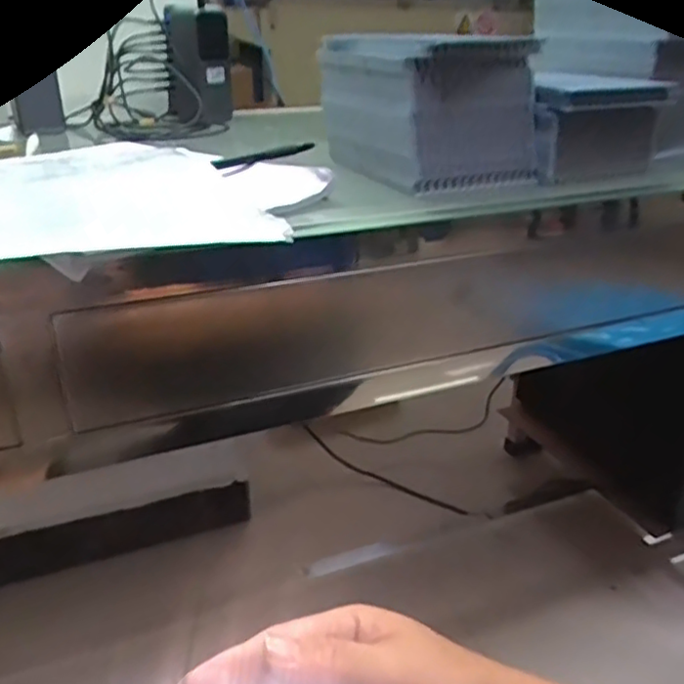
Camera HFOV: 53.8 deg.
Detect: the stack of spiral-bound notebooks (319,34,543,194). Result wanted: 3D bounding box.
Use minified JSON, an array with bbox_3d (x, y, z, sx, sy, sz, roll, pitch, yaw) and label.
[{"bbox_3d":[0.072,-0.204,0.582,0.118,0.107,0.170,-12,29,-24],"label":"stack of spiral-bound notebooks"}]

